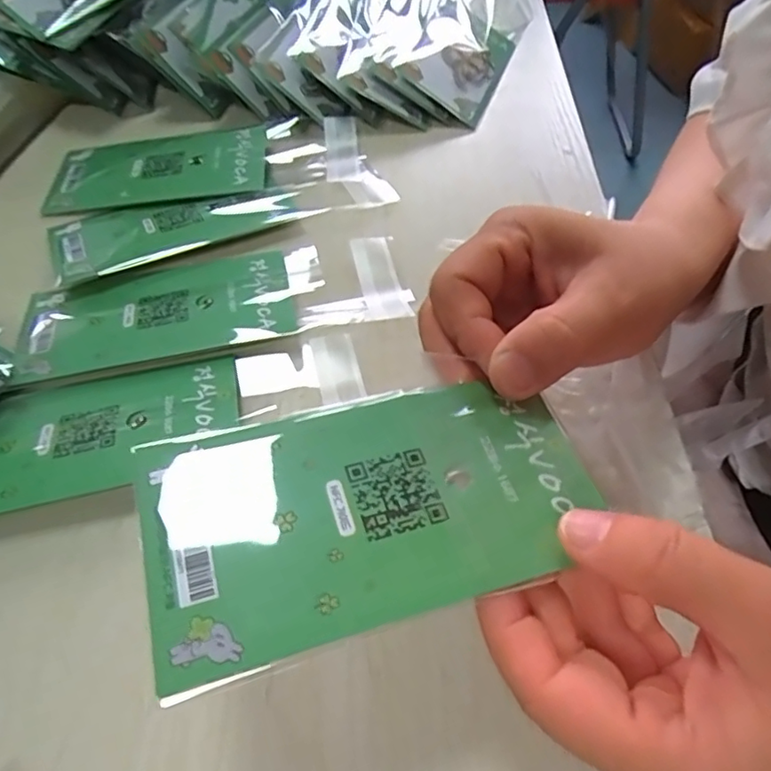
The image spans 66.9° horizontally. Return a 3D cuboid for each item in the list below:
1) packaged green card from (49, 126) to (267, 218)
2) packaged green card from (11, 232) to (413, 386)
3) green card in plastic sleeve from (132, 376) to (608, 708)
[{"bbox_3d":[-0.136,-0.132,0.352,0.127,0.005,0.064,-9,57,0],"label":"packaged green card"},{"bbox_3d":[-0.085,-0.047,0.289,0.184,0.010,0.073,-11,55,-10],"label":"packaged green card"},{"bbox_3d":[-0.003,0.032,0.166,0.123,0.006,0.067,-13,56,-16],"label":"green card in plastic sleeve"}]

